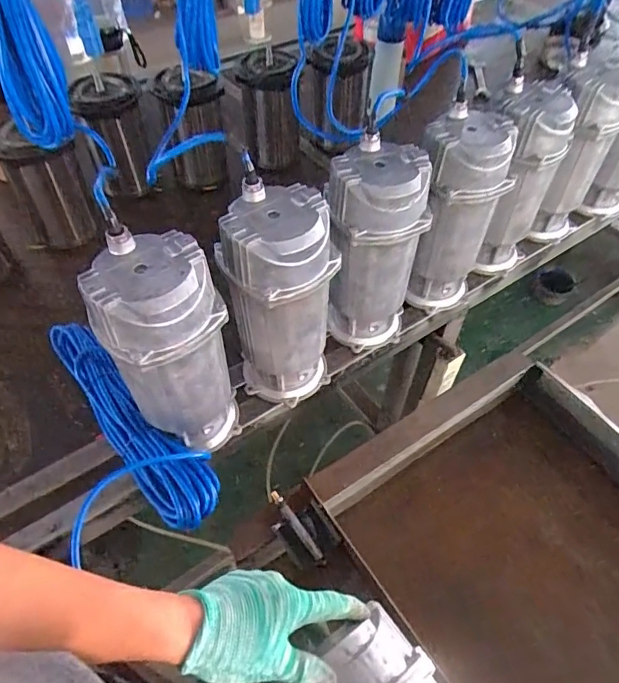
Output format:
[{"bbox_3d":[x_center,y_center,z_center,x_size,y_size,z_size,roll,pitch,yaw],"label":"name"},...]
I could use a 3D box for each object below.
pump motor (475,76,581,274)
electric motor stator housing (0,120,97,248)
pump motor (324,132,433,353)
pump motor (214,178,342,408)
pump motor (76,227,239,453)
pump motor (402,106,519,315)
[{"bbox_3d":[0.329,-0.255,0.830,0.109,0.289,0.110,-16,53,-13],"label":"pump motor"},{"bbox_3d":[-0.499,-0.296,0.961,0.133,0.231,0.112,-16,54,-14],"label":"electric motor stator housing"},{"bbox_3d":[0.088,-0.121,0.726,0.131,0.291,0.109,5,51,2],"label":"pump motor"},{"bbox_3d":[-0.039,-0.043,0.656,0.139,0.292,0.121,1,51,-1],"label":"pump motor"},{"bbox_3d":[-0.164,0.021,0.599,0.132,0.286,0.119,-15,53,-13],"label":"pump motor"},{"bbox_3d":[0.218,-0.186,0.778,0.125,0.287,0.119,13,52,9],"label":"pump motor"}]

